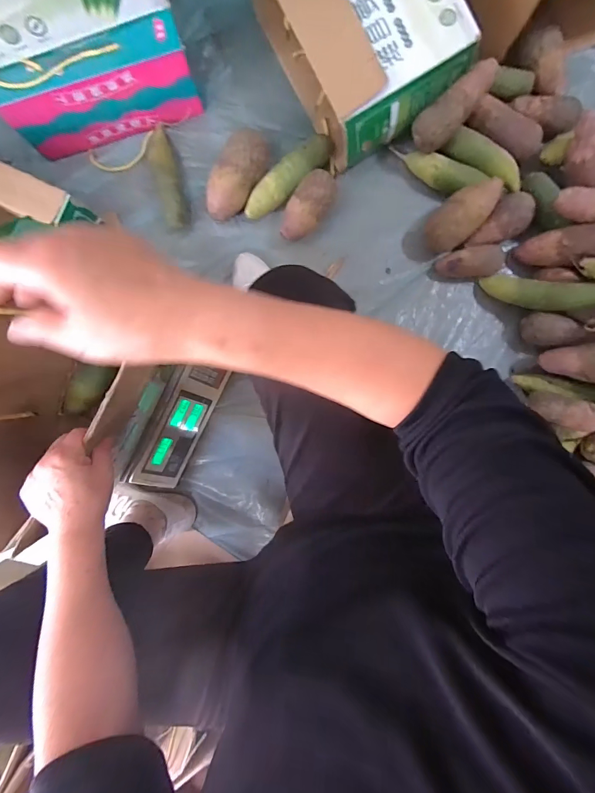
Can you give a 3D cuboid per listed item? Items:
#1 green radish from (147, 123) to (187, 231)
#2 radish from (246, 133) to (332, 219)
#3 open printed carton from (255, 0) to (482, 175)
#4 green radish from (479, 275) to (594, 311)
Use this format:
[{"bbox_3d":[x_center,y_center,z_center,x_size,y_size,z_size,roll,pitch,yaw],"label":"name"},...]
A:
[{"bbox_3d":[-0.261,-0.439,0.702,0.052,0.065,0.196,-18,93,1],"label":"green radish"},{"bbox_3d":[-0.017,-0.439,0.704,0.221,0.052,0.058,-44,92,2],"label":"radish"},{"bbox_3d":[0.112,-0.668,0.642,0.251,0.157,0.366,-28,93,1],"label":"open printed carton"},{"bbox_3d":[0.469,-0.201,0.685,0.201,0.045,0.045,18,93,25],"label":"green radish"}]

